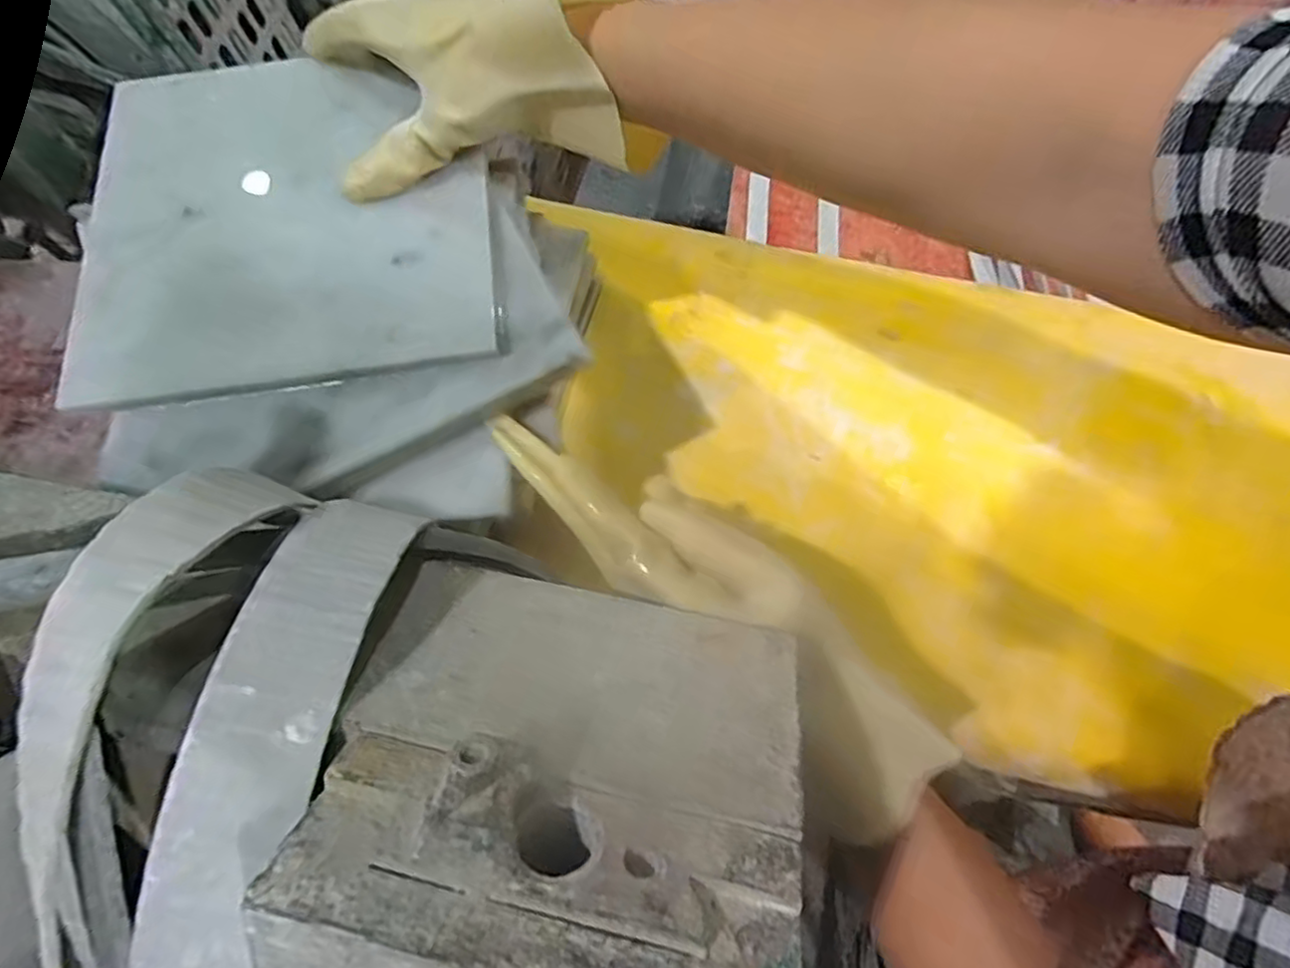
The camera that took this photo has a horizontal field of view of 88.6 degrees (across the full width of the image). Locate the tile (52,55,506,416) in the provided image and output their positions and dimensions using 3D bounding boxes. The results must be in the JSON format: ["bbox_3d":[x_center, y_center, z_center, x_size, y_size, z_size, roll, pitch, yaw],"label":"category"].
[{"bbox_3d":[-0.180,-0.138,0.332,0.202,0.014,0.196,-8,68,-2],"label":"tile"}]

